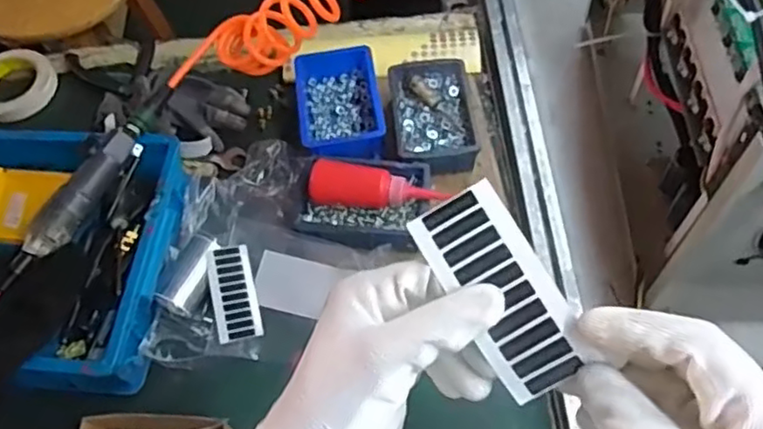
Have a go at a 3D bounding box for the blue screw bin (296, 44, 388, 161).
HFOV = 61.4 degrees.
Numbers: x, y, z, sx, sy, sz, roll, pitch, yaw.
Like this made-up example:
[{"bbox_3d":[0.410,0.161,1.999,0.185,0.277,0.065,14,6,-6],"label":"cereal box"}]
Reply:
[{"bbox_3d":[-0.052,-0.136,0.780,0.097,0.051,0.165,-10,59,-1],"label":"blue screw bin"}]

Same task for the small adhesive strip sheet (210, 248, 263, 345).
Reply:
[{"bbox_3d":[-0.155,0.083,0.679,0.045,0.006,0.099,-9,79,-20],"label":"small adhesive strip sheet"}]

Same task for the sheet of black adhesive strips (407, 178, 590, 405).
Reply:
[{"bbox_3d":[0.056,0.034,0.298,0.045,0.011,0.096,-31,74,2],"label":"sheet of black adhesive strips"}]

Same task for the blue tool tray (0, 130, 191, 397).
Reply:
[{"bbox_3d":[-0.411,0.026,0.679,0.377,0.061,0.283,4,59,7],"label":"blue tool tray"}]

